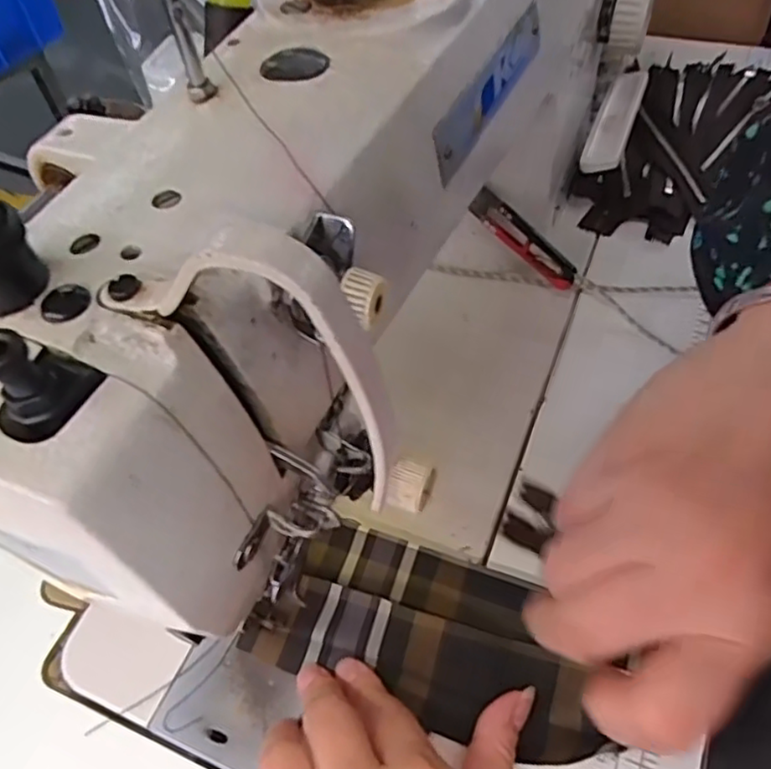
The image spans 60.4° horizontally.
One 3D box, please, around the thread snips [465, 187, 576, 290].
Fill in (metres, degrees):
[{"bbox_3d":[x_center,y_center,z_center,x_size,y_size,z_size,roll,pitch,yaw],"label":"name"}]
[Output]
[{"bbox_3d":[0.085,-0.089,0.411,0.082,0.024,0.007,38,56,-16],"label":"thread snips"}]

